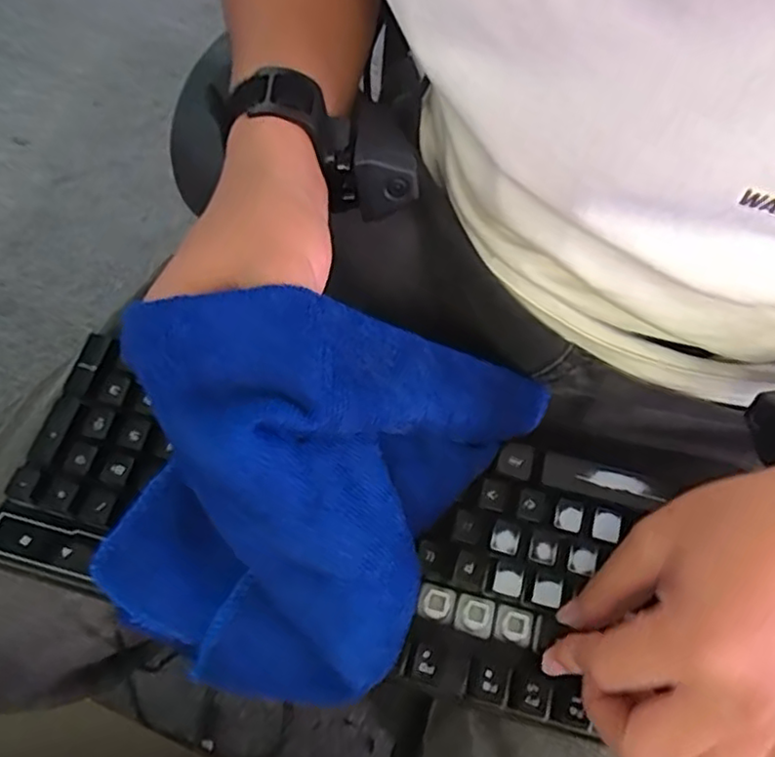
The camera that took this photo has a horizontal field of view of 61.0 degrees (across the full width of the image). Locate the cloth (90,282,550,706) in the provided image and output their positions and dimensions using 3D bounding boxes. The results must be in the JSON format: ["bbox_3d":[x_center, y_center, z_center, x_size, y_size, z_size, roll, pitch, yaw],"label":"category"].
[{"bbox_3d":[-0.033,0.032,0.277,0.142,0.106,0.190,31,70,9],"label":"cloth"}]

